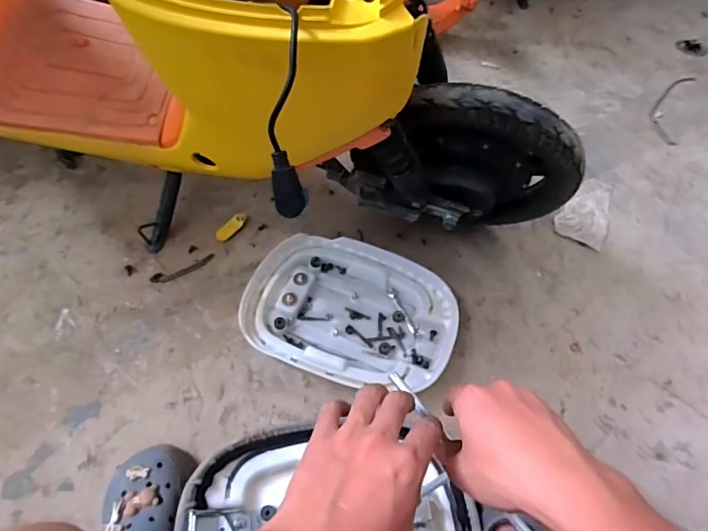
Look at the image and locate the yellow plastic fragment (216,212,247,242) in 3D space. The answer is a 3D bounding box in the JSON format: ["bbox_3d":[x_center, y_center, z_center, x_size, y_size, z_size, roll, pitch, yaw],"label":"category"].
[{"bbox_3d":[-0.244,-0.078,0.960,0.029,0.006,0.075,33,61,17],"label":"yellow plastic fragment"}]

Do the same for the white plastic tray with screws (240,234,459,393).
[{"bbox_3d":[-0.006,0.077,0.851,0.368,0.040,0.269,21,58,10],"label":"white plastic tray with screws"}]

